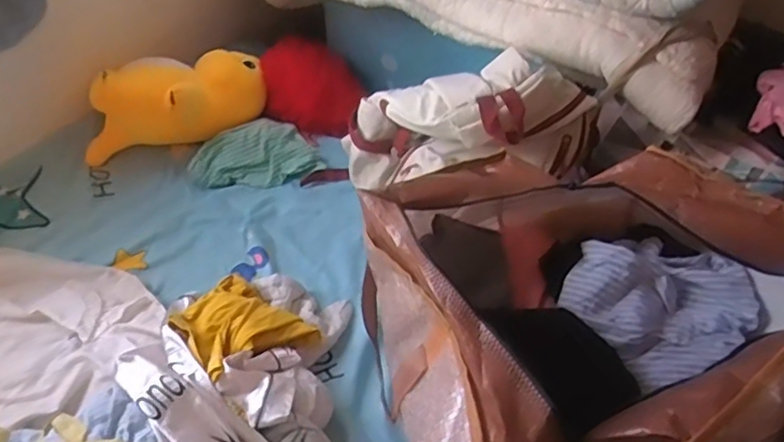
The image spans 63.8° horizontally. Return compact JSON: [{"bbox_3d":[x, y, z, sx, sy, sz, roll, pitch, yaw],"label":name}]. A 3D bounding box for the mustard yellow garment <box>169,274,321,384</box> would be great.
[{"bbox_3d":[-0.219,0.145,0.898,0.169,0.093,0.163,-32,57,-32],"label":"mustard yellow garment"}]

